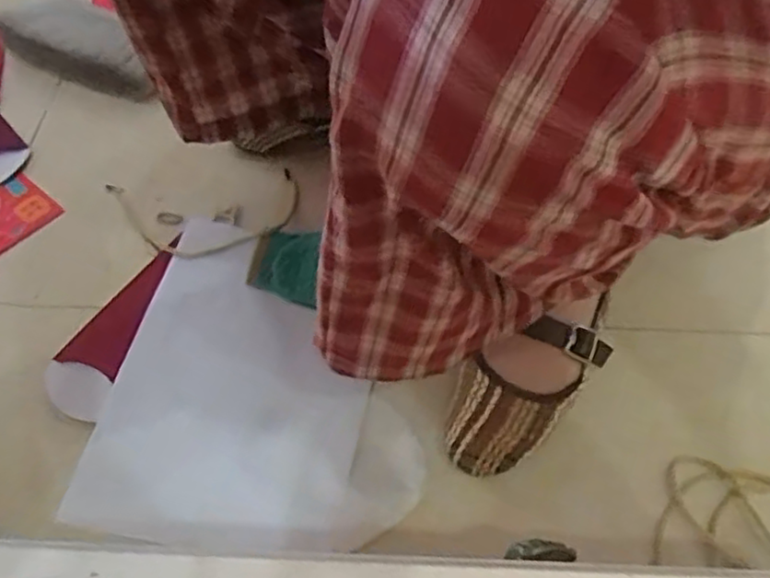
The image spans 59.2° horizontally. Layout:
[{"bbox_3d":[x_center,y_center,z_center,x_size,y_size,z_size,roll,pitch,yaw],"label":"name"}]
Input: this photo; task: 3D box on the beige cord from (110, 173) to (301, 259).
[{"bbox_3d":[-0.178,-0.071,0.662,0.187,0.015,0.115,-7,55,-7],"label":"beige cord"}]

